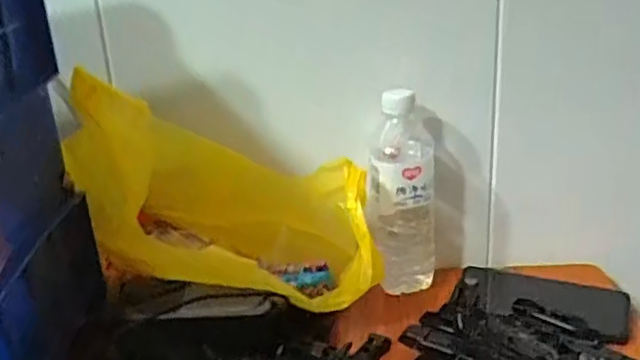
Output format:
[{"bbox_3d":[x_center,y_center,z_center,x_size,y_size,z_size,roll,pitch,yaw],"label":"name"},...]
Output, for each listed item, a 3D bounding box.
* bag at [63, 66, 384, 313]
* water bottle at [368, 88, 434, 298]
[{"bbox_3d":[-0.085,0.008,0.586,0.268,0.202,0.154,1,22,9],"label":"bag"},{"bbox_3d":[0.086,0.011,0.662,0.072,0.209,0.076,1,22,8],"label":"water bottle"}]

